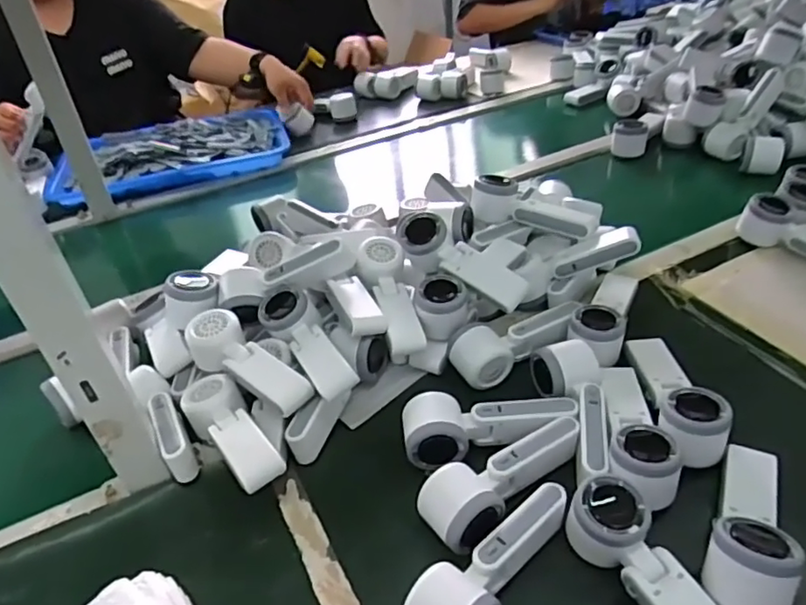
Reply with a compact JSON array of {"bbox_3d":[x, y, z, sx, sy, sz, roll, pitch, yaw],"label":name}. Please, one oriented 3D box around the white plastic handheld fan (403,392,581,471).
[{"bbox_3d":[0.084,0.122,0.577,0.162,0.048,0.063,-7,37,-1],"label":"white plastic handheld fan"}]

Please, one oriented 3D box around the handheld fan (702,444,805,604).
[{"bbox_3d":[0.283,0.171,0.471,0.057,0.058,0.149,17,43,28],"label":"handheld fan"}]

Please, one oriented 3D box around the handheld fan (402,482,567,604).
[{"bbox_3d":[0.071,0.206,0.463,0.059,0.052,0.167,26,48,36],"label":"handheld fan"}]

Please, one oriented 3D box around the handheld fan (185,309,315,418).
[{"bbox_3d":[-0.164,0.062,0.616,0.065,0.049,0.160,-34,45,-32],"label":"handheld fan"}]

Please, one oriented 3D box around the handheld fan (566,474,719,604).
[{"bbox_3d":[0.192,0.210,0.442,0.051,0.058,0.160,-22,40,-19],"label":"handheld fan"}]

